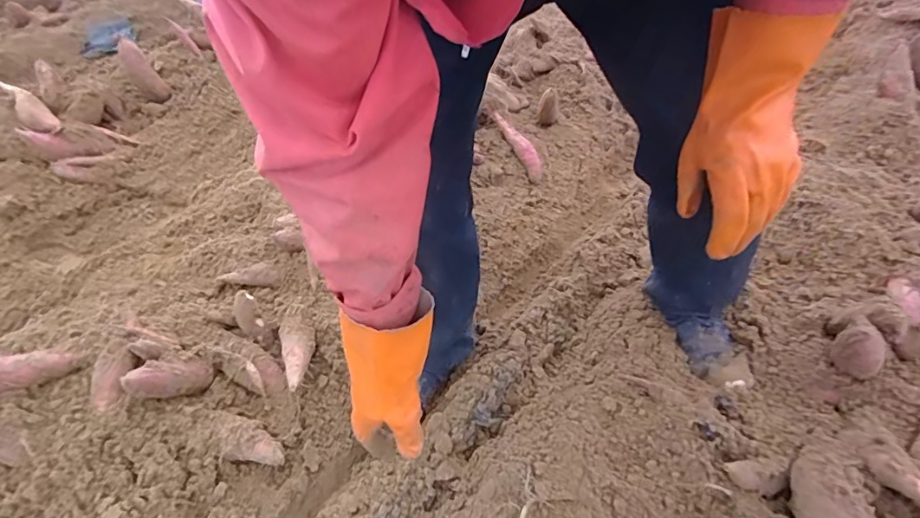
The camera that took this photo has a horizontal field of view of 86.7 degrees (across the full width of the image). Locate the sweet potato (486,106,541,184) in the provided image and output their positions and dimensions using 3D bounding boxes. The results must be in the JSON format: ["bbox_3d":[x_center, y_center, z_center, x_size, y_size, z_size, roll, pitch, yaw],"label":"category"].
[{"bbox_3d":[0.132,-0.280,1.152,0.041,0.027,0.225,-25,71,-20],"label":"sweet potato"}]

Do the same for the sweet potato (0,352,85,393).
[{"bbox_3d":[-0.594,0.146,0.650,0.051,0.047,0.140,33,16,31],"label":"sweet potato"}]

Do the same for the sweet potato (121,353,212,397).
[{"bbox_3d":[-0.427,0.173,0.708,0.041,0.145,0.054,16,89,19],"label":"sweet potato"}]

